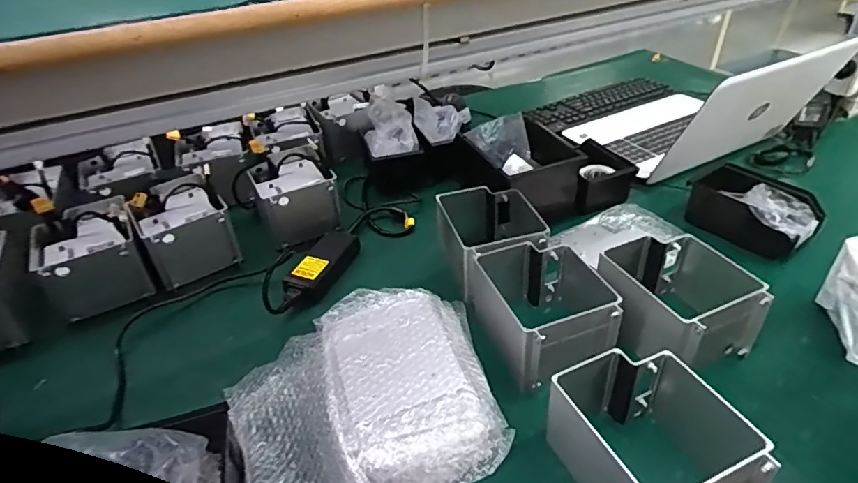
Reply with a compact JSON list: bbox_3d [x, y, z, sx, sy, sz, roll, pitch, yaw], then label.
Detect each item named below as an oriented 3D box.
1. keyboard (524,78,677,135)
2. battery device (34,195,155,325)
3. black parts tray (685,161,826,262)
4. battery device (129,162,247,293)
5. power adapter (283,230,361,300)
[{"bbox_3d":[0.430,-0.340,1.243,0.358,0.037,0.144,-20,39,-19],"label":"keyboard"},{"bbox_3d":[-0.505,0.022,0.772,0.127,0.100,0.144,-21,40,-21],"label":"battery device"},{"bbox_3d":[0.520,-0.057,0.813,0.132,0.085,0.170,-27,42,-27],"label":"black parts tray"},{"bbox_3d":[-0.395,-0.021,0.820,0.135,0.107,0.142,-27,42,-27],"label":"battery device"},{"bbox_3d":[-0.167,0.039,0.802,0.056,0.040,0.167,10,39,19],"label":"power adapter"}]

